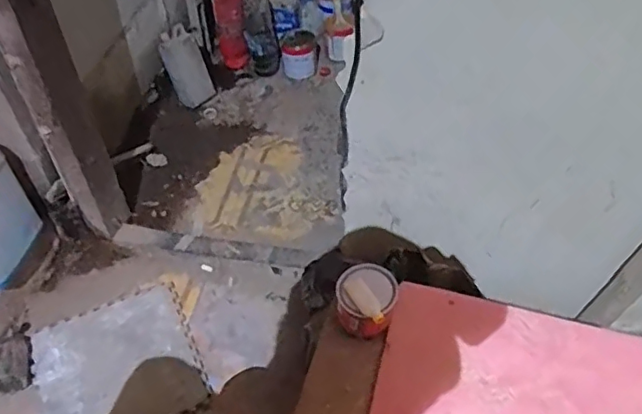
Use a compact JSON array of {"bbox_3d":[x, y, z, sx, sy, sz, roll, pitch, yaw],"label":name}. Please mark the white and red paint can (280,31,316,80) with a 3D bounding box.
[{"bbox_3d":[-0.062,-0.452,1.711,0.111,0.144,0.100,-5,49,-3],"label":"white and red paint can"}]

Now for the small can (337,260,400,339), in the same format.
[{"bbox_3d":[0.058,0.116,0.717,0.076,0.056,0.073,-1,49,1],"label":"small can"}]

